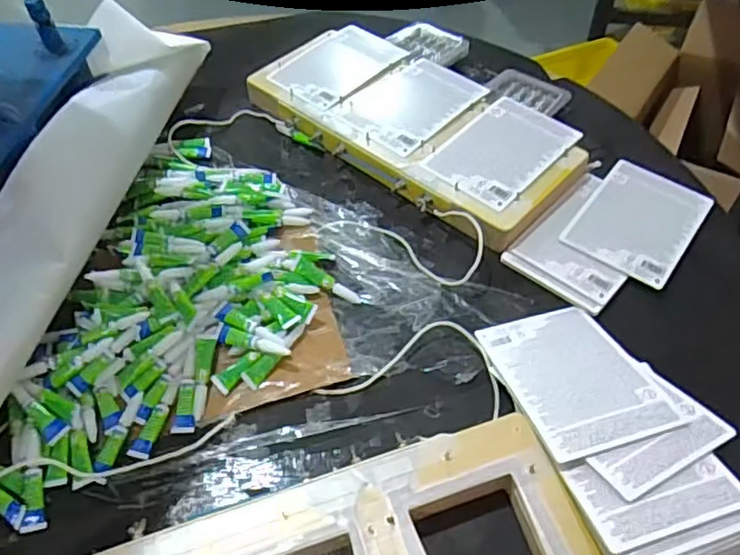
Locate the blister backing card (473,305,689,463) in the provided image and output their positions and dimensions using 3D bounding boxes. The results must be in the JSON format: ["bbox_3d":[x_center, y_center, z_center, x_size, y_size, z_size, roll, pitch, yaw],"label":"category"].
[{"bbox_3d":[0.180,0.085,0.553,0.115,0.004,0.162,-14,37,-9],"label":"blister backing card"}]

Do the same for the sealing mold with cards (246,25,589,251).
[{"bbox_3d":[0.049,-0.202,0.783,0.426,0.039,0.213,33,60,25],"label":"sealing mold with cards"}]

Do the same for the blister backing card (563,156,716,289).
[{"bbox_3d":[0.302,-0.067,0.694,0.117,0.006,0.168,30,57,24],"label":"blister backing card"}]

